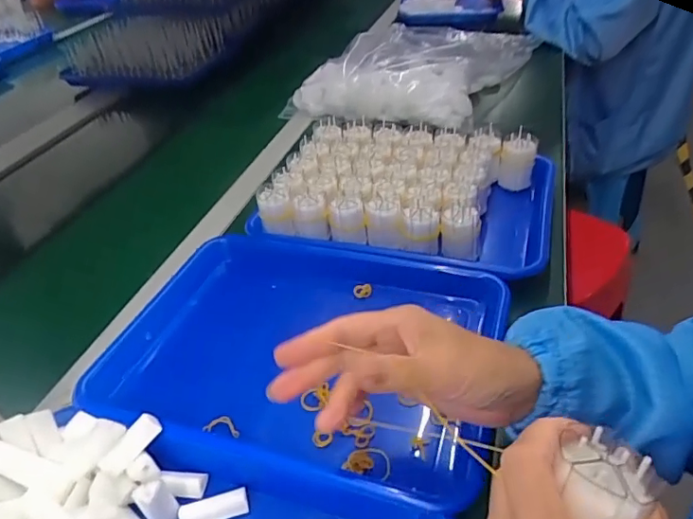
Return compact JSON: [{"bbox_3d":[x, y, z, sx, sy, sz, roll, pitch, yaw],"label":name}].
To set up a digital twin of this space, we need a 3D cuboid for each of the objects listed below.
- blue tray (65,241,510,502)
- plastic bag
[{"bbox_3d":[-0.037,0.090,0.505,0.343,0.076,0.255,8,40,18],"label":"blue tray"},{"bbox_3d":[0.143,-0.387,1.018,0.319,0.066,0.493,16,44,27],"label":"plastic bag"}]

